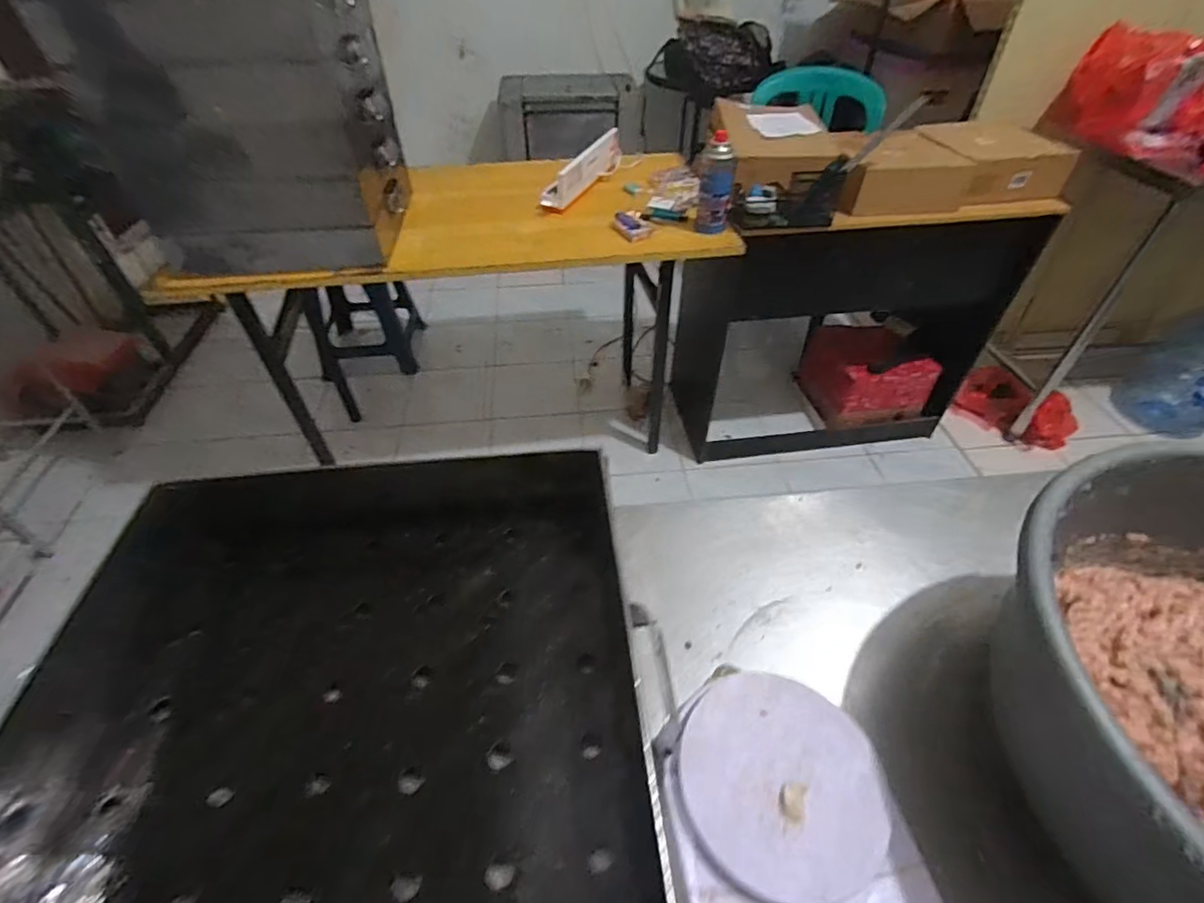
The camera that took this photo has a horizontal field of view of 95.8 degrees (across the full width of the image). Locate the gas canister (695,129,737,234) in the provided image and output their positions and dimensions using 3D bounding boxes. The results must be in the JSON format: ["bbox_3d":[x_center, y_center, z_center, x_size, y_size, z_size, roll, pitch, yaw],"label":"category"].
[{"bbox_3d":[0.238,-0.555,1.132,0.068,0.170,0.069,10,47,10],"label":"gas canister"}]

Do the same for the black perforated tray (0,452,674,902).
[{"bbox_3d":[-0.195,0.187,0.397,0.451,0.072,0.428,-4,46,-4],"label":"black perforated tray"}]

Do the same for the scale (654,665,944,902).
[{"bbox_3d":[0.121,0.253,0.347,0.151,0.028,0.208,-7,46,-7],"label":"scale"}]

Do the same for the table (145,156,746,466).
[{"bbox_3d":[-0.310,-0.346,1.515,1.133,0.734,0.556,-5,46,-5],"label":"table"}]

